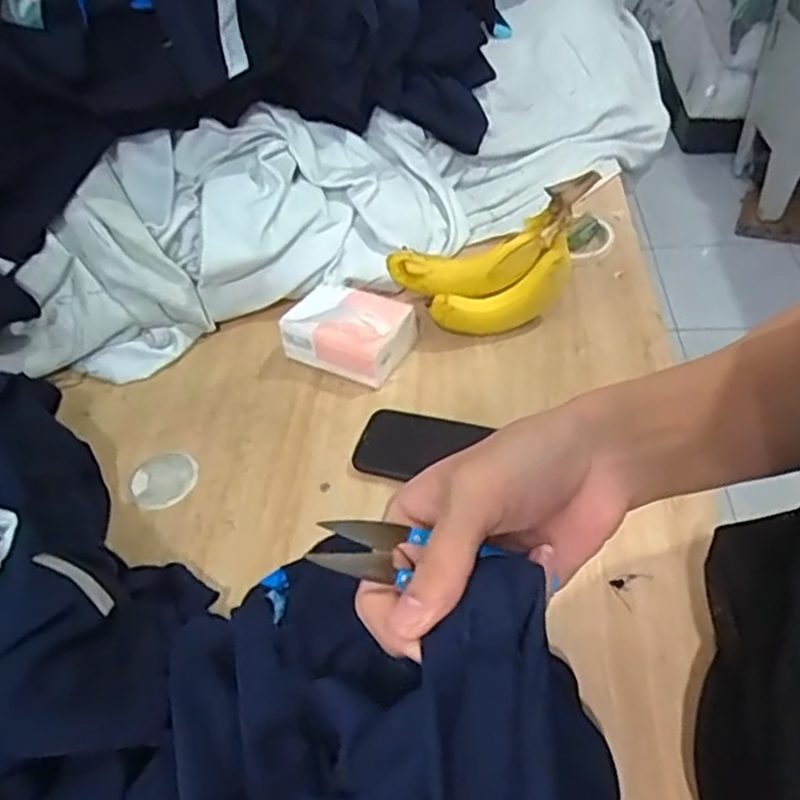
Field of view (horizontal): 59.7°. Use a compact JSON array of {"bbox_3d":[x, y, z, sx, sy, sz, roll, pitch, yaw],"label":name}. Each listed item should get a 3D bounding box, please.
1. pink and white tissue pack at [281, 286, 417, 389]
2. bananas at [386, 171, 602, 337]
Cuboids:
[{"bbox_3d":[-0.052,-0.075,0.745,0.116,0.062,0.090,21,52,26],"label":"pink and white tissue pack"},{"bbox_3d":[0.097,-0.139,0.735,0.210,0.135,0.063,-7,45,1],"label":"bananas"}]

